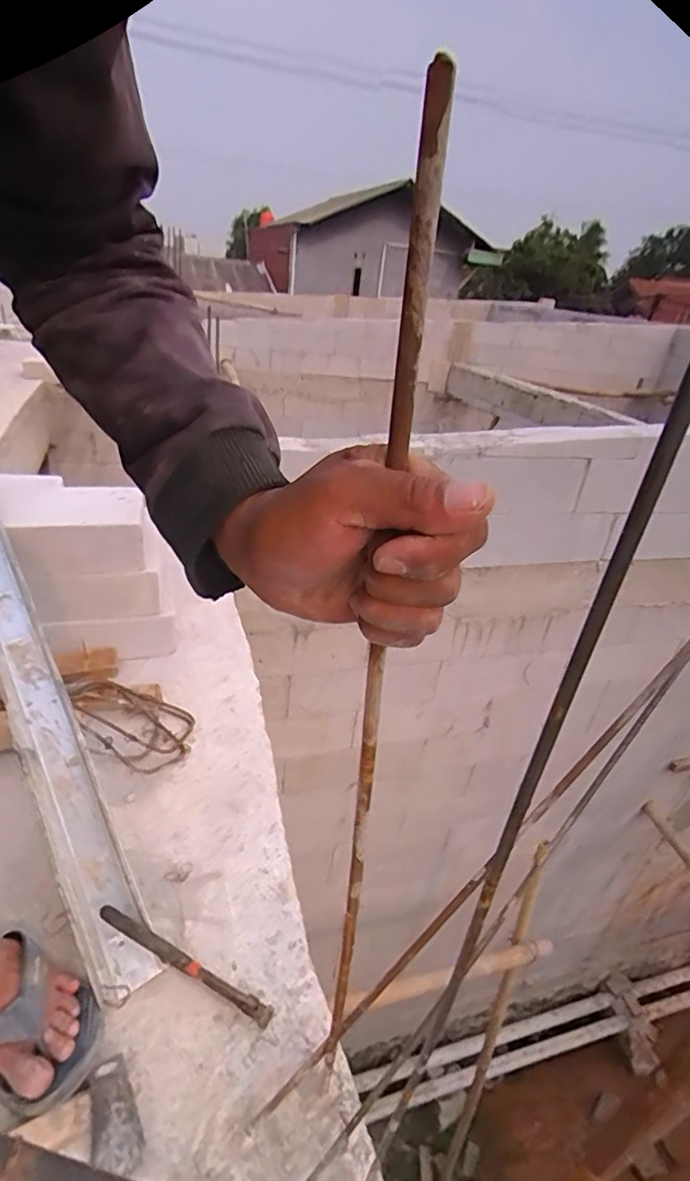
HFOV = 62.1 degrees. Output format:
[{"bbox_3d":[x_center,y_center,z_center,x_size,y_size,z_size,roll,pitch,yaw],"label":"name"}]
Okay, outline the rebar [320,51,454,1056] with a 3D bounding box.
[{"bbox_3d":[0.011,0.125,0.347,0.015,0.664,0.009,28,39,34],"label":"rebar"}]

